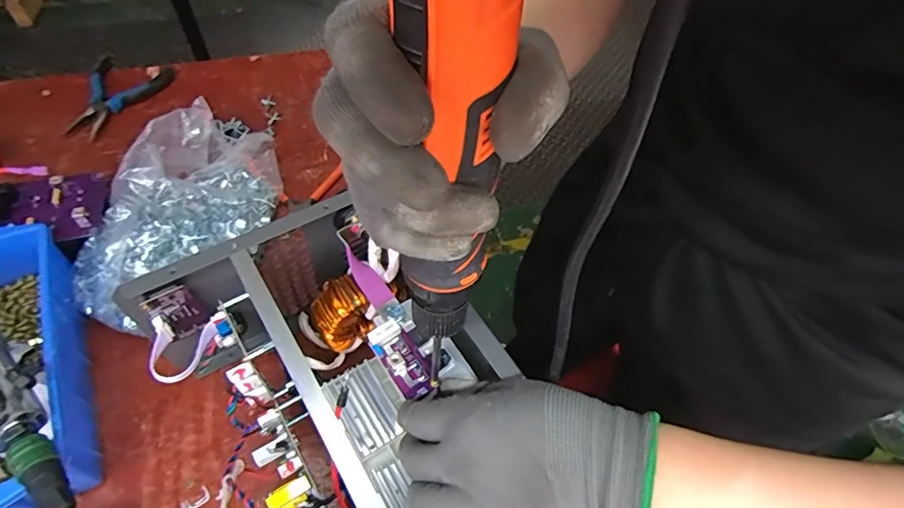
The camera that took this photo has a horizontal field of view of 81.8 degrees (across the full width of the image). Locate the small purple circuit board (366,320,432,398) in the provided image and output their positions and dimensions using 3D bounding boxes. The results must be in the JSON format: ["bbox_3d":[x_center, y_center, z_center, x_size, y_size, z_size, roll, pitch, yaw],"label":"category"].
[{"bbox_3d":[-0.036,0.075,0.370,0.026,0.015,0.055,-32,76,-23],"label":"small purple circuit board"}]

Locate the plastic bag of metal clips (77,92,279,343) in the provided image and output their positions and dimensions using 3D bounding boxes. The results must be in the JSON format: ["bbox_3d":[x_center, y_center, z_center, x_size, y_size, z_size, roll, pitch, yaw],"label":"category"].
[{"bbox_3d":[-0.270,-0.057,0.543,0.140,0.099,0.277,19,57,8],"label":"plastic bag of metal clips"}]

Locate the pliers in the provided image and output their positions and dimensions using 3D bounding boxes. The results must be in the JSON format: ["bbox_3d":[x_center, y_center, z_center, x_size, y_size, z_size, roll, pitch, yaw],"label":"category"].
[{"bbox_3d":[-0.431,-0.198,0.675,0.098,0.019,0.138,7,56,0],"label":"pliers"}]

